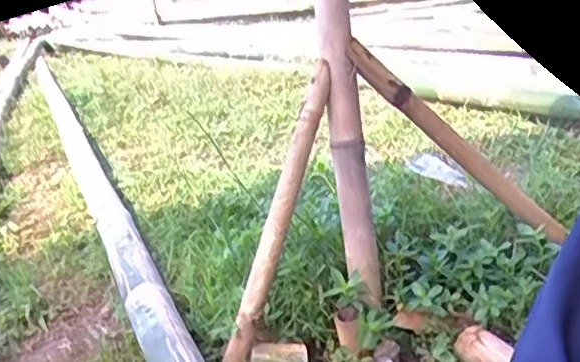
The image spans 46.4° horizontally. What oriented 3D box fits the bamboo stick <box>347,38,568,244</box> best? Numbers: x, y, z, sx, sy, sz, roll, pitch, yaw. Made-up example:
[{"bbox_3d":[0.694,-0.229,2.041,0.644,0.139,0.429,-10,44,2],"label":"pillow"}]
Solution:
[{"bbox_3d":[0.298,-0.057,1.172,0.544,0.050,0.050,38,2,-20],"label":"bamboo stick"}]

